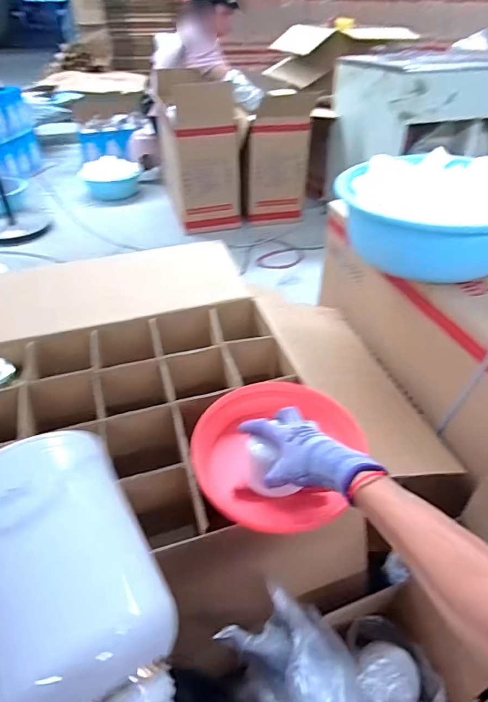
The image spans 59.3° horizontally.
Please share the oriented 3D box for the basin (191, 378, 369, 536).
[{"bbox_3d":[0.049,0.145,0.594,0.226,0.075,0.226,-3,54,4],"label":"basin"}]

